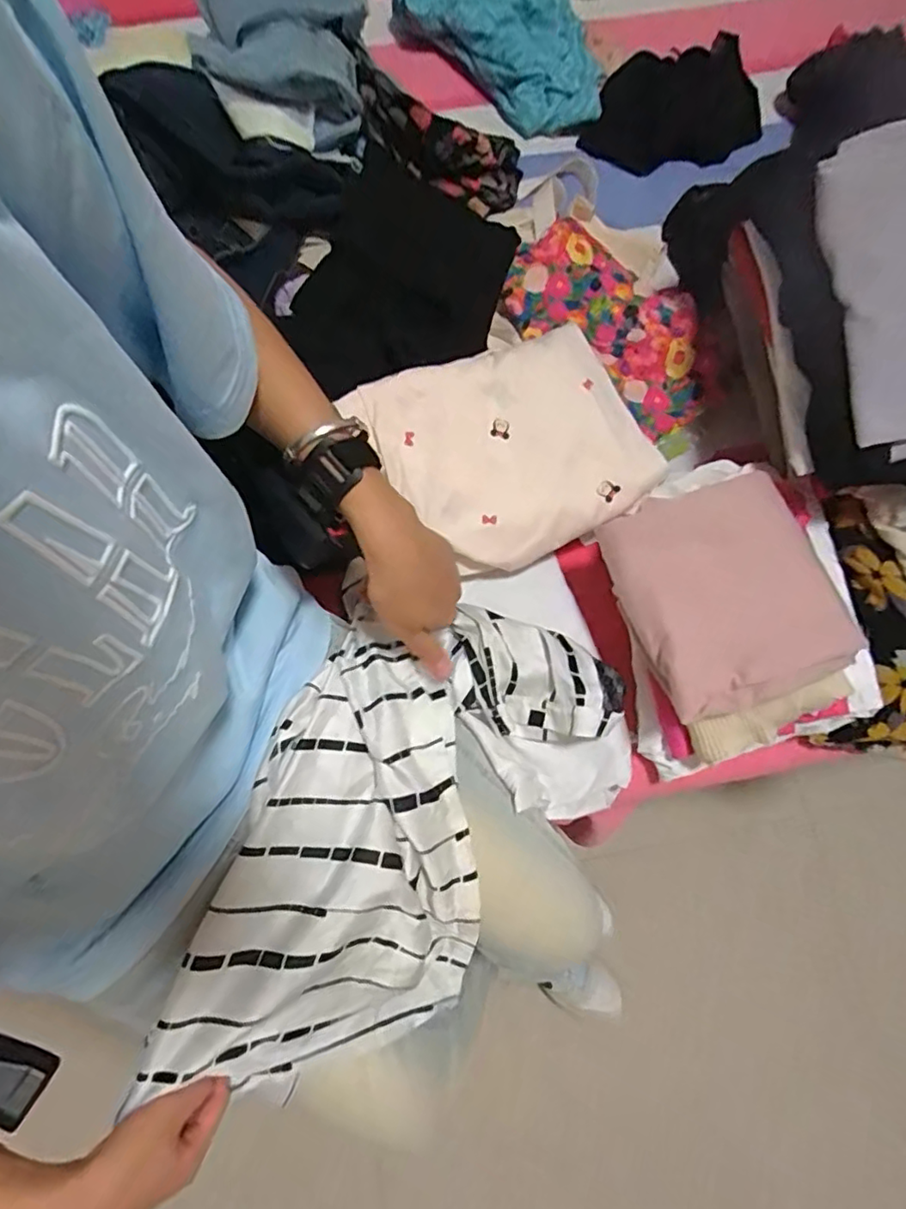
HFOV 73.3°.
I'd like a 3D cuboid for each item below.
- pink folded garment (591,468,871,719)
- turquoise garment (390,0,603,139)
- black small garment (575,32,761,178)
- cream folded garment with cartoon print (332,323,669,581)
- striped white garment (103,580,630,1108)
[{"bbox_3d":[0.224,-0.010,0.499,0.151,0.050,0.181,-21,78,-4],"label":"pink folded garment"},{"bbox_3d":[0.065,-0.655,0.696,0.266,0.072,0.132,42,81,9],"label":"turquoise garment"},{"bbox_3d":[0.256,-0.555,0.689,0.206,0.090,0.093,-15,77,-3],"label":"black small garment"},{"bbox_3d":[0.061,-0.143,0.563,0.221,0.040,0.188,-26,91,-8],"label":"cream folded garment with cartoon print"},{"bbox_3d":[-0.042,0.187,0.494,0.231,0.134,0.406,23,78,6],"label":"striped white garment"}]

